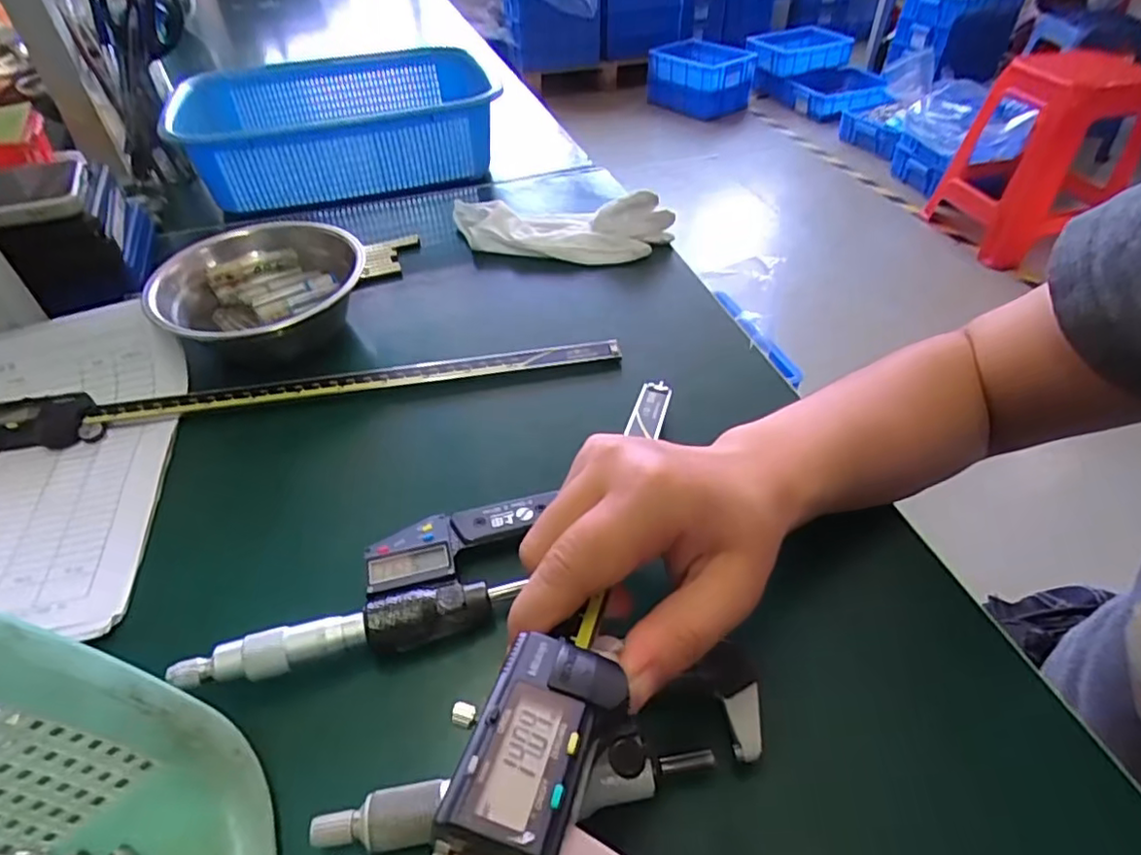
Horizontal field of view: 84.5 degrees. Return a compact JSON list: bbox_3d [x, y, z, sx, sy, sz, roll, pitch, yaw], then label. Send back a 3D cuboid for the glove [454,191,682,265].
[{"bbox_3d":[-0.011,-0.165,0.512,0.182,0.040,0.072,8,45,10],"label":"glove"}]

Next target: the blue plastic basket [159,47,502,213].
[{"bbox_3d":[-0.213,-0.282,0.599,0.261,0.100,0.191,-12,44,-10],"label":"blue plastic basket"}]

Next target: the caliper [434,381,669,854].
[{"bbox_3d":[0.015,0.045,0.227,0.076,0.017,0.268,8,32,10],"label":"caliper"}]

